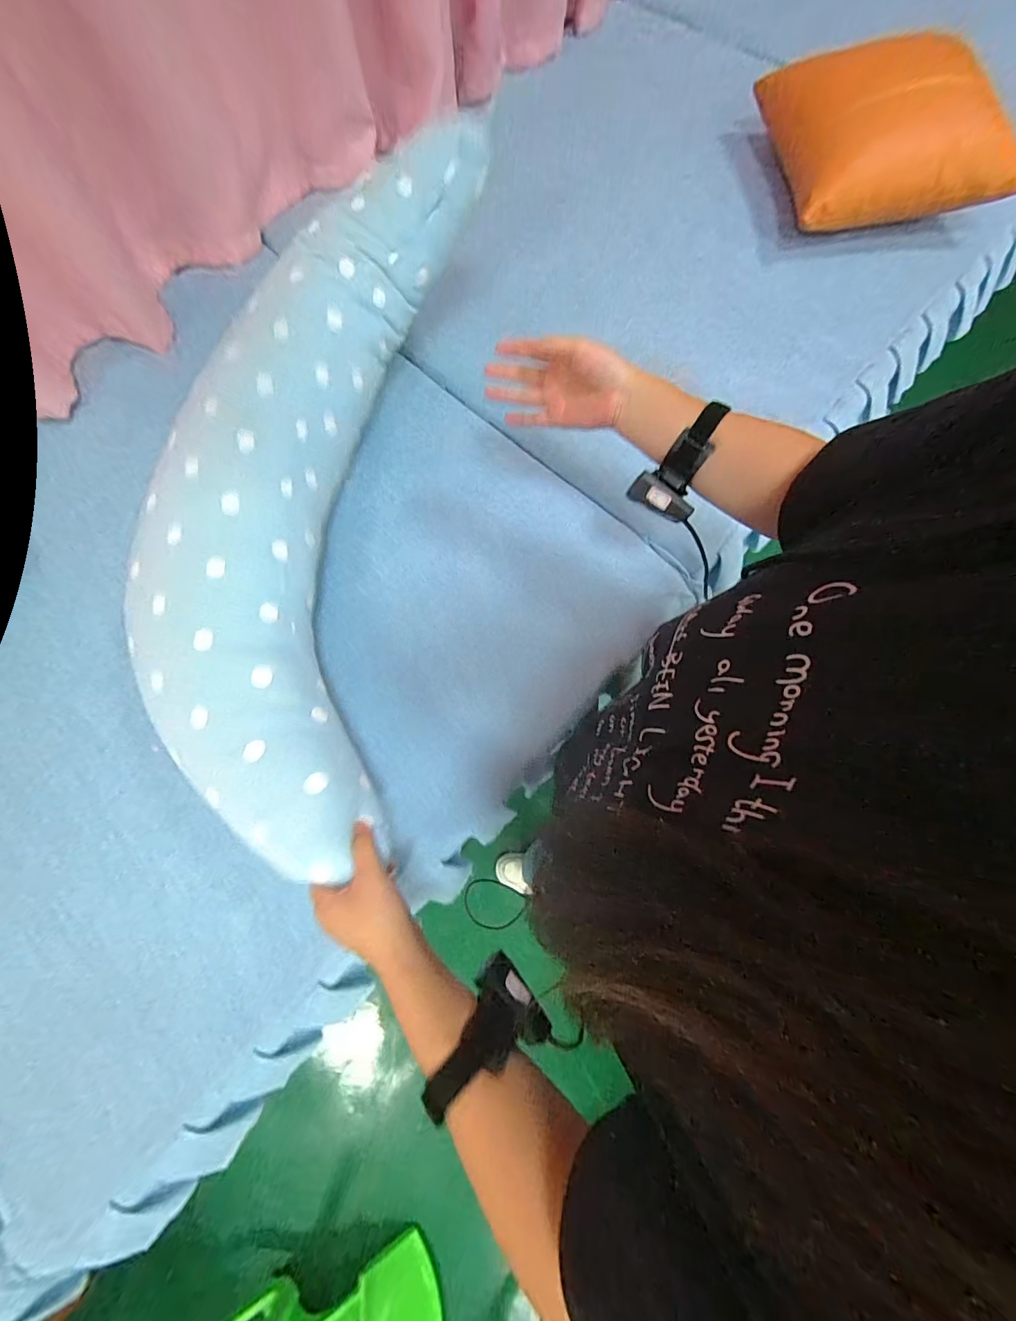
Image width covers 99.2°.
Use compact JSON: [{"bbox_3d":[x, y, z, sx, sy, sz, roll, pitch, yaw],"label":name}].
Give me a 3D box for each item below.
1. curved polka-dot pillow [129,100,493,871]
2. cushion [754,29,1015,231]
[{"bbox_3d":[-0.251,-0.204,0.503,0.312,0.136,0.806,4,78,2],"label":"curved polka-dot pillow"},{"bbox_3d":[0.664,-0.937,0.768,0.330,0.124,0.361,-6,76,0],"label":"cushion"}]

